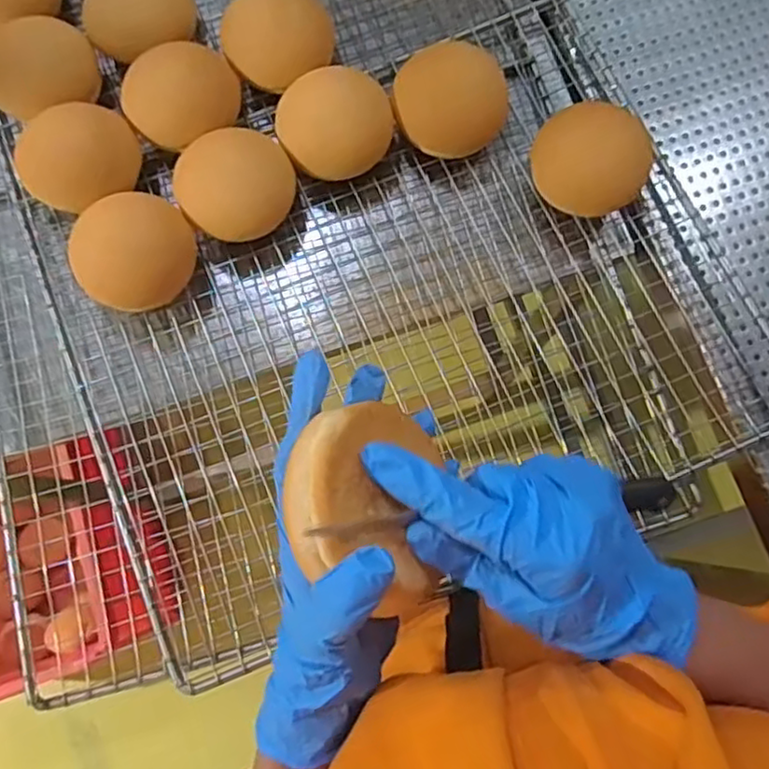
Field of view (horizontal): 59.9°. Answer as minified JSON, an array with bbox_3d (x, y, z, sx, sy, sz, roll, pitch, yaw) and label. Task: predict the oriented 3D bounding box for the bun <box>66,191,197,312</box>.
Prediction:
[{"bbox_3d":[-0.206,-0.108,0.564,0.093,0.065,0.086,-29,80,-6],"label":"bun"}]

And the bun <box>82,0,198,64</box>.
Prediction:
[{"bbox_3d":[-0.223,-0.334,0.609,0.099,0.056,0.076,-24,80,-6],"label":"bun"}]

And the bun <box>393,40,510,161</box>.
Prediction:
[{"bbox_3d":[0.059,-0.246,0.591,0.093,0.060,0.088,-25,80,-6],"label":"bun"}]

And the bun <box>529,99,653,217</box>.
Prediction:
[{"bbox_3d":[0.174,-0.188,0.571,0.093,0.052,0.085,0,78,-1],"label":"bun"}]

